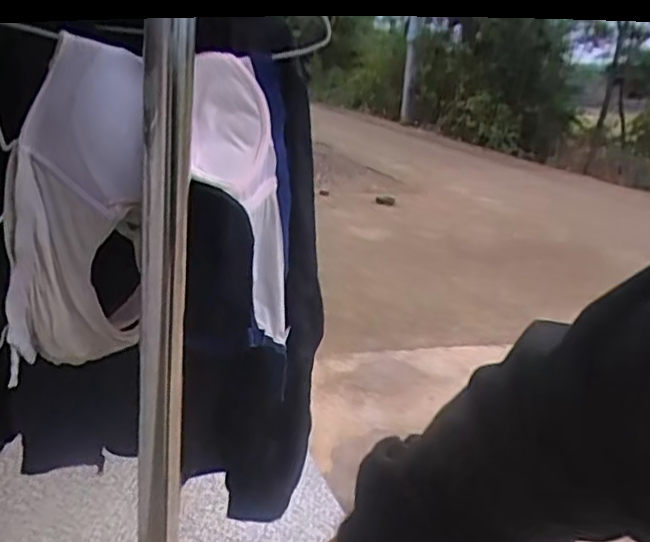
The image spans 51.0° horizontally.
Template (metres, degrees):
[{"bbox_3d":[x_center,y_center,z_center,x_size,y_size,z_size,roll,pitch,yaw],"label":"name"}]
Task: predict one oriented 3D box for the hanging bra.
[{"bbox_3d":[-0.184,-0.057,0.729,0.290,0.337,0.071,-2,20,-19],"label":"hanging bra"}]

